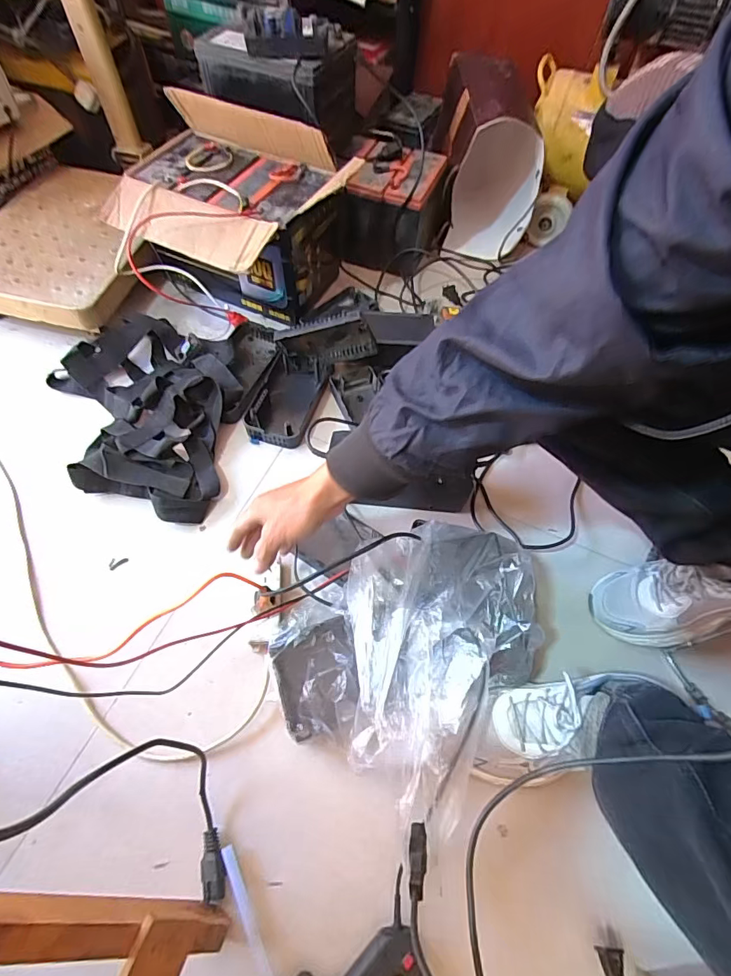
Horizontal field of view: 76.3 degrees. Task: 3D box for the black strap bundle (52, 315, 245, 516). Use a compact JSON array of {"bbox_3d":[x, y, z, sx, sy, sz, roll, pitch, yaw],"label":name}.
[{"bbox_3d":[-0.379,-0.136,0.771,0.321,0.058,0.382,6,60,1],"label":"black strap bundle"}]

